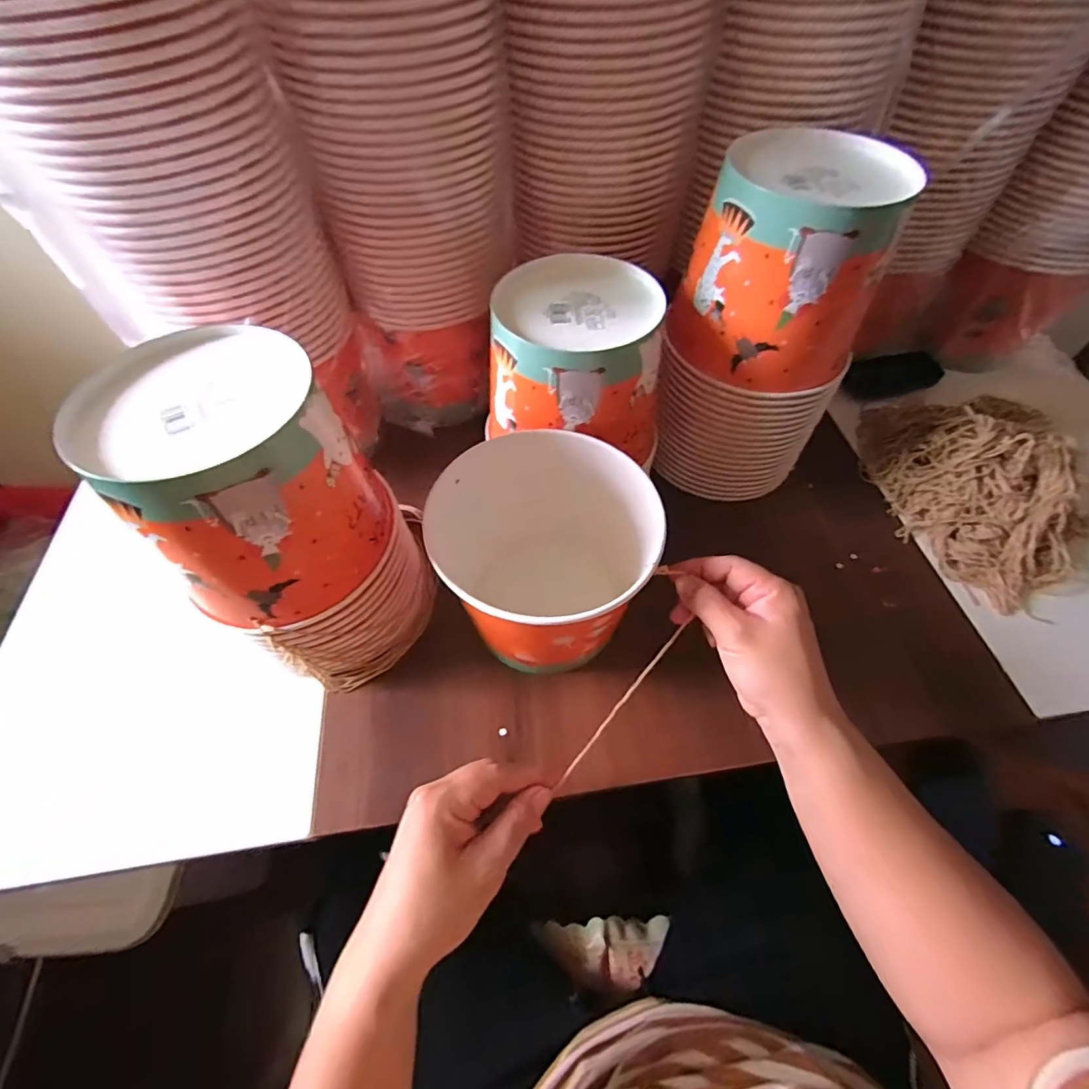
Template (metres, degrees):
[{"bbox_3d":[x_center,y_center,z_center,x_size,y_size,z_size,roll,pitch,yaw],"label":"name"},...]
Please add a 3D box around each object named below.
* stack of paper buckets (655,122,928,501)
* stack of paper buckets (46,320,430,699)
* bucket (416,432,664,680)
[{"bbox_3d":[0.191,-0.175,0.440,0.144,0.254,0.134,27,62,17],"label":"stack of paper buckets"},{"bbox_3d":[-0.179,-0.013,0.370,0.156,0.226,0.139,38,65,22],"label":"stack of paper buckets"},{"bbox_3d":[-0.002,0.007,0.410,0.147,0.142,0.140,0,57,1],"label":"bucket"}]

